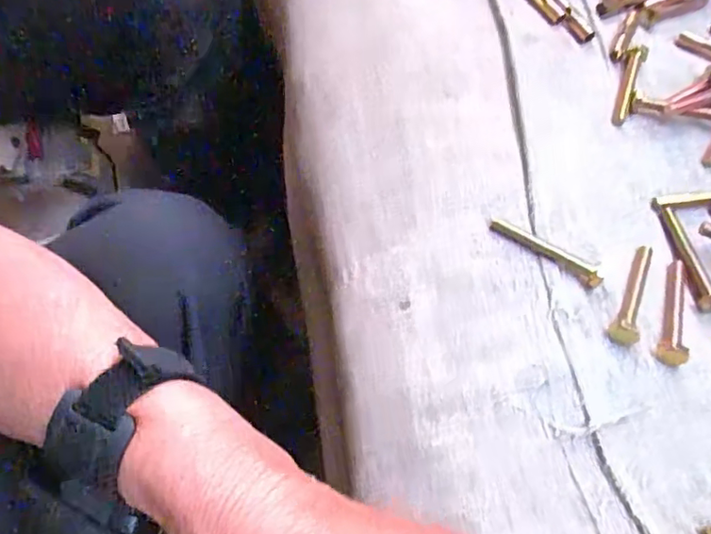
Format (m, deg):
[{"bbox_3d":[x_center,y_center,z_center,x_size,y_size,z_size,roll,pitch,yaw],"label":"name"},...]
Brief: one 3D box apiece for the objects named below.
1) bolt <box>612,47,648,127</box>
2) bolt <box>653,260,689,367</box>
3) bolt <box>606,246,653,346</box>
[{"bbox_3d":[0.183,-0.121,0.385,0.012,0.008,0.064,20,74,7],"label":"bolt"},{"bbox_3d":[0.169,0.021,0.301,0.014,0.011,0.067,22,62,6],"label":"bolt"},{"bbox_3d":[0.149,0.011,0.304,0.013,0.011,0.066,26,62,8],"label":"bolt"}]

